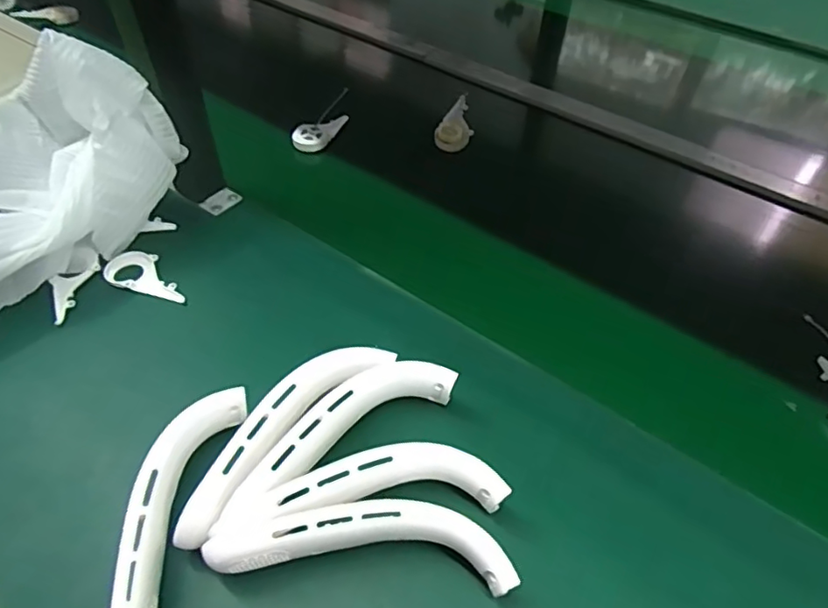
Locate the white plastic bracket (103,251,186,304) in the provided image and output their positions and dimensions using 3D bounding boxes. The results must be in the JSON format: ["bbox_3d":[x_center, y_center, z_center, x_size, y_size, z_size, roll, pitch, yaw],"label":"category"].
[{"bbox_3d":[-0.264,-0.029,0.580,0.092,0.010,0.044,20,51,17],"label":"white plastic bracket"}]

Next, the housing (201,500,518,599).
[{"bbox_3d":[-0.034,0.163,0.389,0.193,0.050,0.048,3,49,3],"label":"housing"}]

